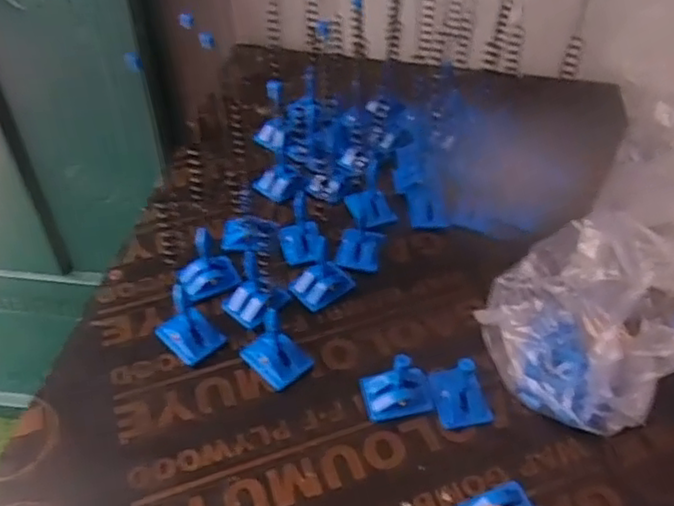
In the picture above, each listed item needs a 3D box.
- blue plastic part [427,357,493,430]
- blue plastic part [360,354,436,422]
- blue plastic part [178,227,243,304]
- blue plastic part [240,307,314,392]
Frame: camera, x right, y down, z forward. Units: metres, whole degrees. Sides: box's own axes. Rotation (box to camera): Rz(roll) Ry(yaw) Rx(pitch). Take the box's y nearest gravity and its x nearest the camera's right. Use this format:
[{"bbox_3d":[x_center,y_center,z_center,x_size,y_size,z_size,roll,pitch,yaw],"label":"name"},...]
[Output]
[{"bbox_3d":[0.085,0.095,0.457,0.036,0.026,0.038,-9,47,-9],"label":"blue plastic part"},{"bbox_3d":[0.042,0.087,0.454,0.045,0.037,0.034,-8,47,-7],"label":"blue plastic part"},{"bbox_3d":[-0.103,0.007,0.519,0.044,0.045,0.038,-18,49,-16],"label":"blue plastic part"},{"bbox_3d":[-0.043,0.062,0.471,0.038,0.048,0.044,-33,55,-28],"label":"blue plastic part"}]

